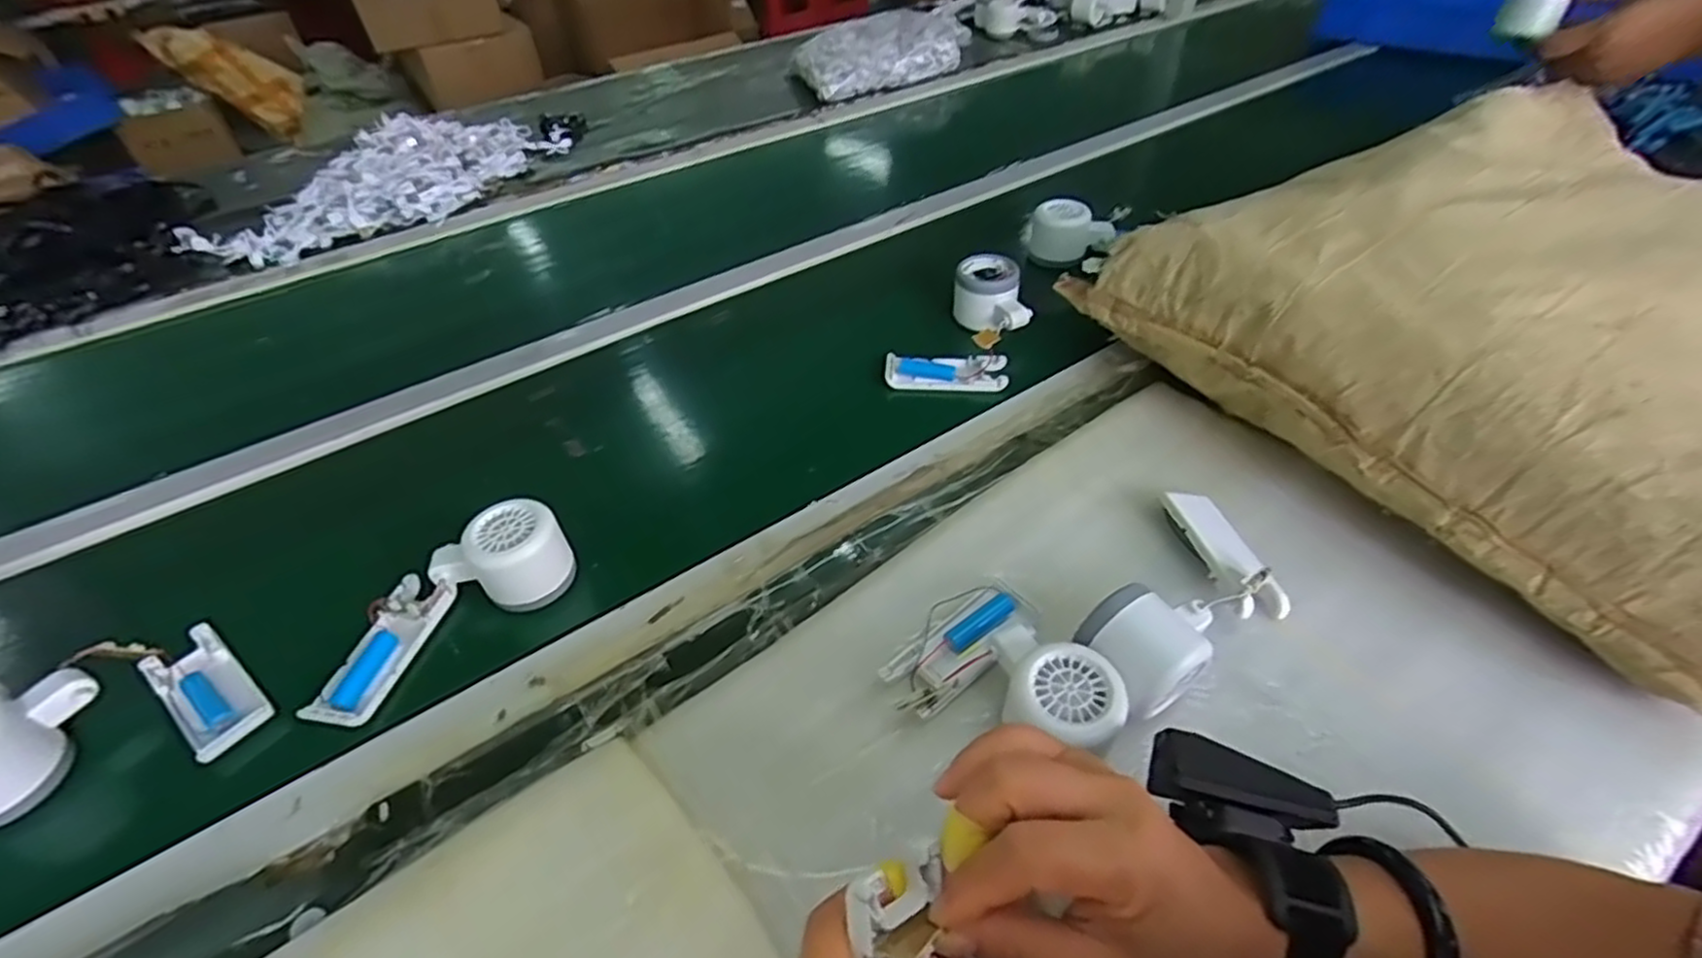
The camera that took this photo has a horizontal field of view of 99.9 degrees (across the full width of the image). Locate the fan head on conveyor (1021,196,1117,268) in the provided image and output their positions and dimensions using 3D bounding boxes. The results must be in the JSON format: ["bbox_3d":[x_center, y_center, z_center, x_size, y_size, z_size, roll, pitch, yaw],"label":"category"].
[{"bbox_3d":[0.233,-0.257,0.760,0.098,0.056,0.051,19,49,20],"label":"fan head on conveyor"}]

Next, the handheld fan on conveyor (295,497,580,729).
[{"bbox_3d":[-0.263,0.081,0.468,0.166,0.055,0.078,-38,54,-15],"label":"handheld fan on conveyor"}]

